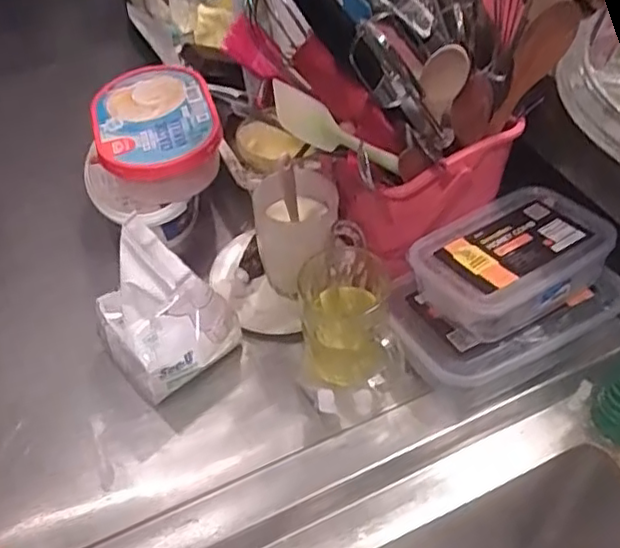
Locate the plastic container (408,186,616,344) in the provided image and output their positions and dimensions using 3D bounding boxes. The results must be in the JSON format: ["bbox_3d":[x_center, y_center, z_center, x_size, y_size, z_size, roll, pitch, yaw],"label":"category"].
[{"bbox_3d":[0.176,-0.015,0.558,0.161,0.047,0.108,-27,53,-20],"label":"plastic container"}]

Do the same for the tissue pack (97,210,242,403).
[{"bbox_3d":[-0.137,0.034,0.568,0.109,0.128,0.095,34,59,29],"label":"tissue pack"}]

